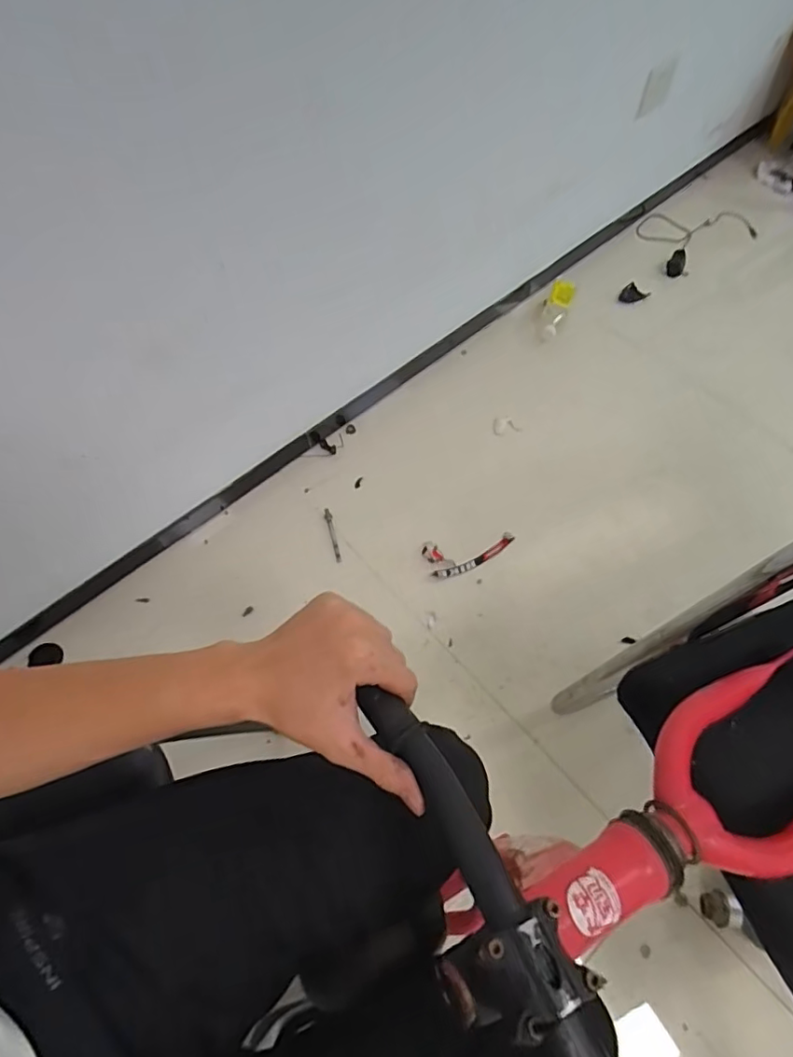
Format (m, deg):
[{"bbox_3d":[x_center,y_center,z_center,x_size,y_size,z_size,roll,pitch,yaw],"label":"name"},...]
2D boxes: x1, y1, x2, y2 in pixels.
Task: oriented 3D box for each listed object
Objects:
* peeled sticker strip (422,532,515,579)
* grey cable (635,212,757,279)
[{"bbox_3d":[0.136,0.048,1.031,0.170,0.018,0.067,-10,62,-2],"label":"peeled sticker strip"},{"bbox_3d":[0.759,-0.753,1.416,0.304,0.032,0.188,-26,63,-10],"label":"grey cable"}]

